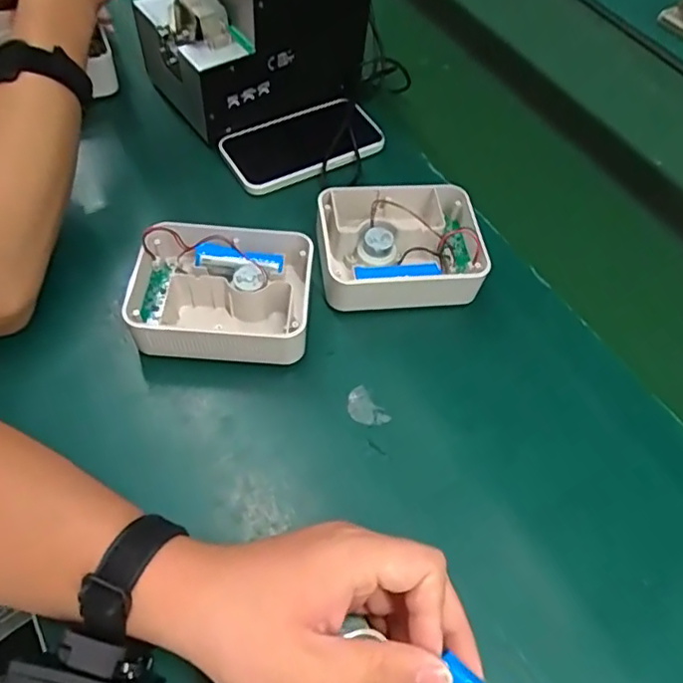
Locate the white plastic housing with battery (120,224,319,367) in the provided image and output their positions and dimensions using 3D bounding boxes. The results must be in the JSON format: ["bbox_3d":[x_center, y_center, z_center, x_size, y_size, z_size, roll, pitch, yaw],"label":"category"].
[{"bbox_3d":[-0.090,-0.036,0.436,0.132,0.046,0.100,5,57,-3],"label":"white plastic housing with battery"}]

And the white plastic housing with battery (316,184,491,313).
[{"bbox_3d":[0.046,-0.078,0.471,0.128,0.041,0.098,-1,58,-7],"label":"white plastic housing with battery"}]

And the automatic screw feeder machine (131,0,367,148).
[{"bbox_3d":[-0.091,-0.306,0.546,0.172,0.145,0.147,-31,65,-23],"label":"automatic screw feeder machine"}]

